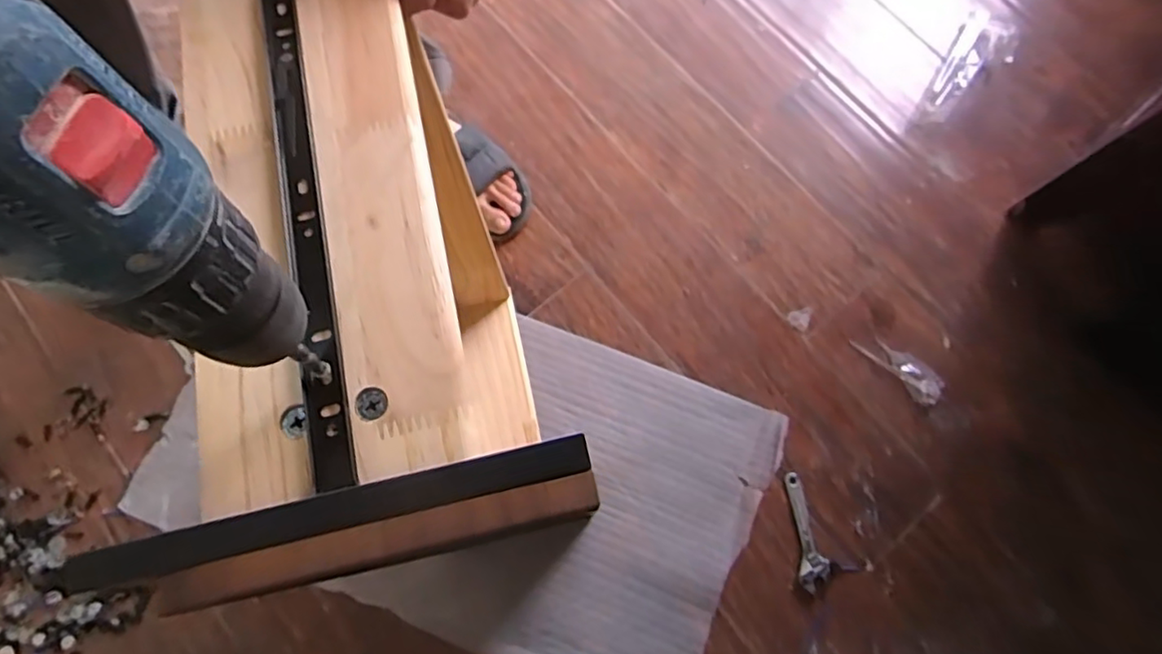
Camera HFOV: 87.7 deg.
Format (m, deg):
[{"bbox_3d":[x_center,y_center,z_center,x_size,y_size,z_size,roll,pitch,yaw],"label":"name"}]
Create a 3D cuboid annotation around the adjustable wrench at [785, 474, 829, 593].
[{"bbox_3d":[0.286,0.257,0.769,0.036,0.014,0.139,-5,75,-2],"label":"adjustable wrench"}]

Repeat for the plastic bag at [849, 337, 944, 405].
[{"bbox_3d":[0.434,0.051,0.826,0.125,0.015,0.044,42,78,10],"label":"plastic bag"}]

